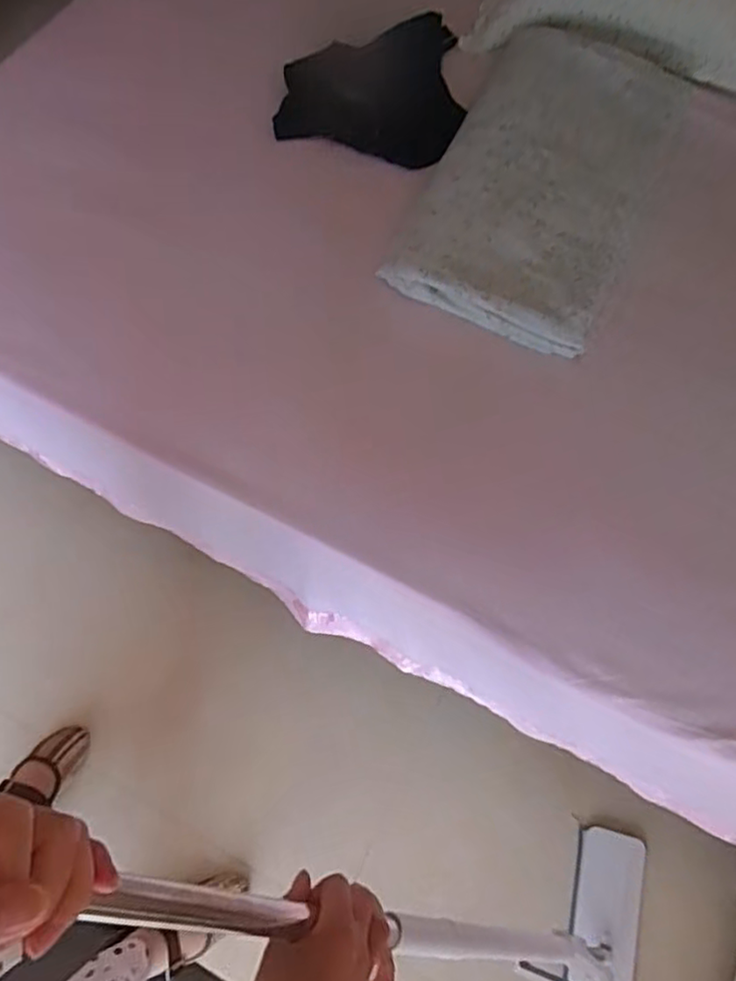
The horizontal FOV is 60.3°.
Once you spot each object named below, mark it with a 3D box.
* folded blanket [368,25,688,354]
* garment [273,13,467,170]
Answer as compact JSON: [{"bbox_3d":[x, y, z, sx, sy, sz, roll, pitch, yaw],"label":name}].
[{"bbox_3d":[0.278,-0.500,0.992,0.318,0.039,0.594,24,69,9],"label":"folded blanket"},{"bbox_3d":[0.002,-0.687,1.073,0.304,0.042,0.323,1,67,-1],"label":"garment"}]

